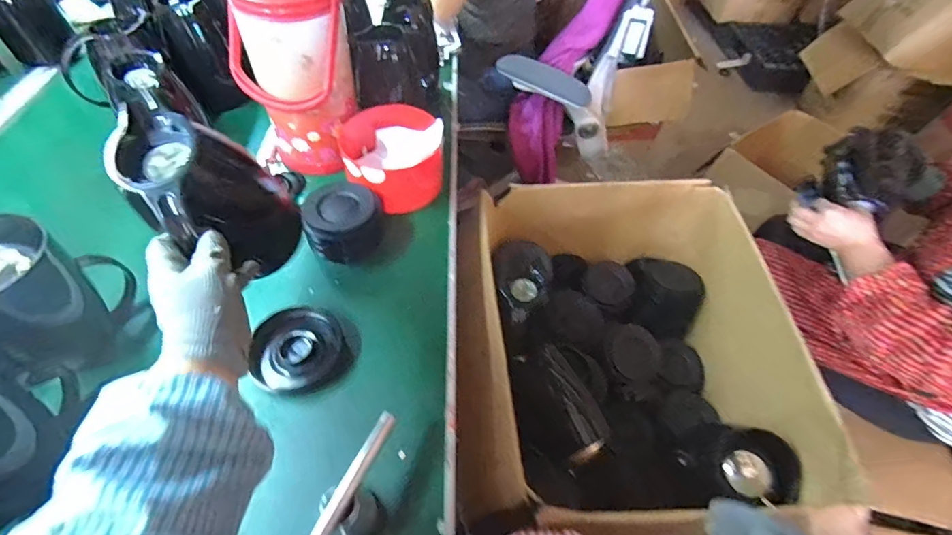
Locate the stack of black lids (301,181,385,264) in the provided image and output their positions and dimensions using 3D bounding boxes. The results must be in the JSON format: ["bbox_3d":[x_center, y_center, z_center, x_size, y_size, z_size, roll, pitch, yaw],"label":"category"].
[{"bbox_3d":[-0.212,-0.070,0.715,0.123,0.081,0.112,-10,53,-11],"label":"stack of black lids"}]

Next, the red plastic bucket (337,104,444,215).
[{"bbox_3d":[-0.147,-0.200,0.779,0.167,0.100,0.200,-14,54,-15],"label":"red plastic bucket"}]

